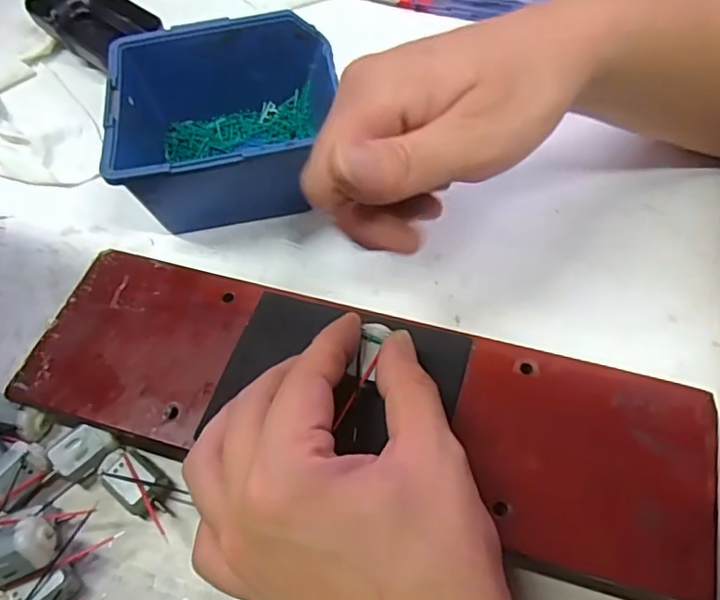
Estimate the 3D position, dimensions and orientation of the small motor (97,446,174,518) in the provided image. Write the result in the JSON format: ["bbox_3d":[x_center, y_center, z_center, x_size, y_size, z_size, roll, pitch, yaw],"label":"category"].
[{"bbox_3d":[-0.095,0.080,0.253,0.034,0.017,0.019,32,65,20],"label":"small motor"}]

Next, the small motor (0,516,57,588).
[{"bbox_3d":[-0.132,0.097,0.225,0.029,0.016,0.018,-23,60,-11],"label":"small motor"}]

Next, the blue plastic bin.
[{"bbox_3d":[-0.071,-0.096,0.331,0.117,0.062,0.108,-10,58,-3],"label":"blue plastic bin"}]

